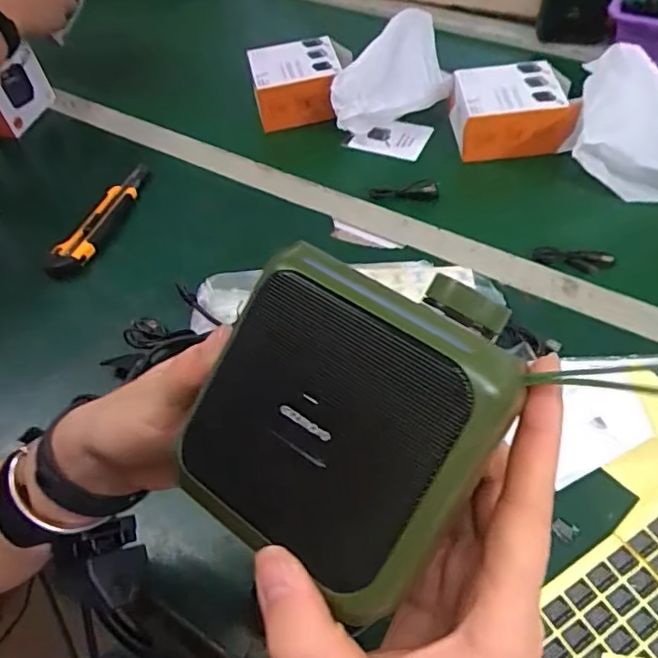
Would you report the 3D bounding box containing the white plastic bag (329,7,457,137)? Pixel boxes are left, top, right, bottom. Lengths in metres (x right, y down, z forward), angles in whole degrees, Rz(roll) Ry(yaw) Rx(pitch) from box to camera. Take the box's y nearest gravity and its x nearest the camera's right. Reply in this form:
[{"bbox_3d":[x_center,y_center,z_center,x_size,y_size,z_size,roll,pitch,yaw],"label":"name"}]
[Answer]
[{"bbox_3d":[0.087,-0.315,0.724,0.093,0.080,0.179,30,61,23],"label":"white plastic bag"}]

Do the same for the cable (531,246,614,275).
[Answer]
[{"bbox_3d":[0.245,-0.071,0.579,0.075,0.016,0.020,12,56,12],"label":"cable"}]

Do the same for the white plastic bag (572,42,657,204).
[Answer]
[{"bbox_3d":[0.348,-0.230,0.647,0.129,0.079,0.169,13,56,13],"label":"white plastic bag"}]

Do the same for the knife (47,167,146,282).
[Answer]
[{"bbox_3d":[-0.254,-0.130,0.656,0.041,0.017,0.181,17,57,16],"label":"knife"}]

